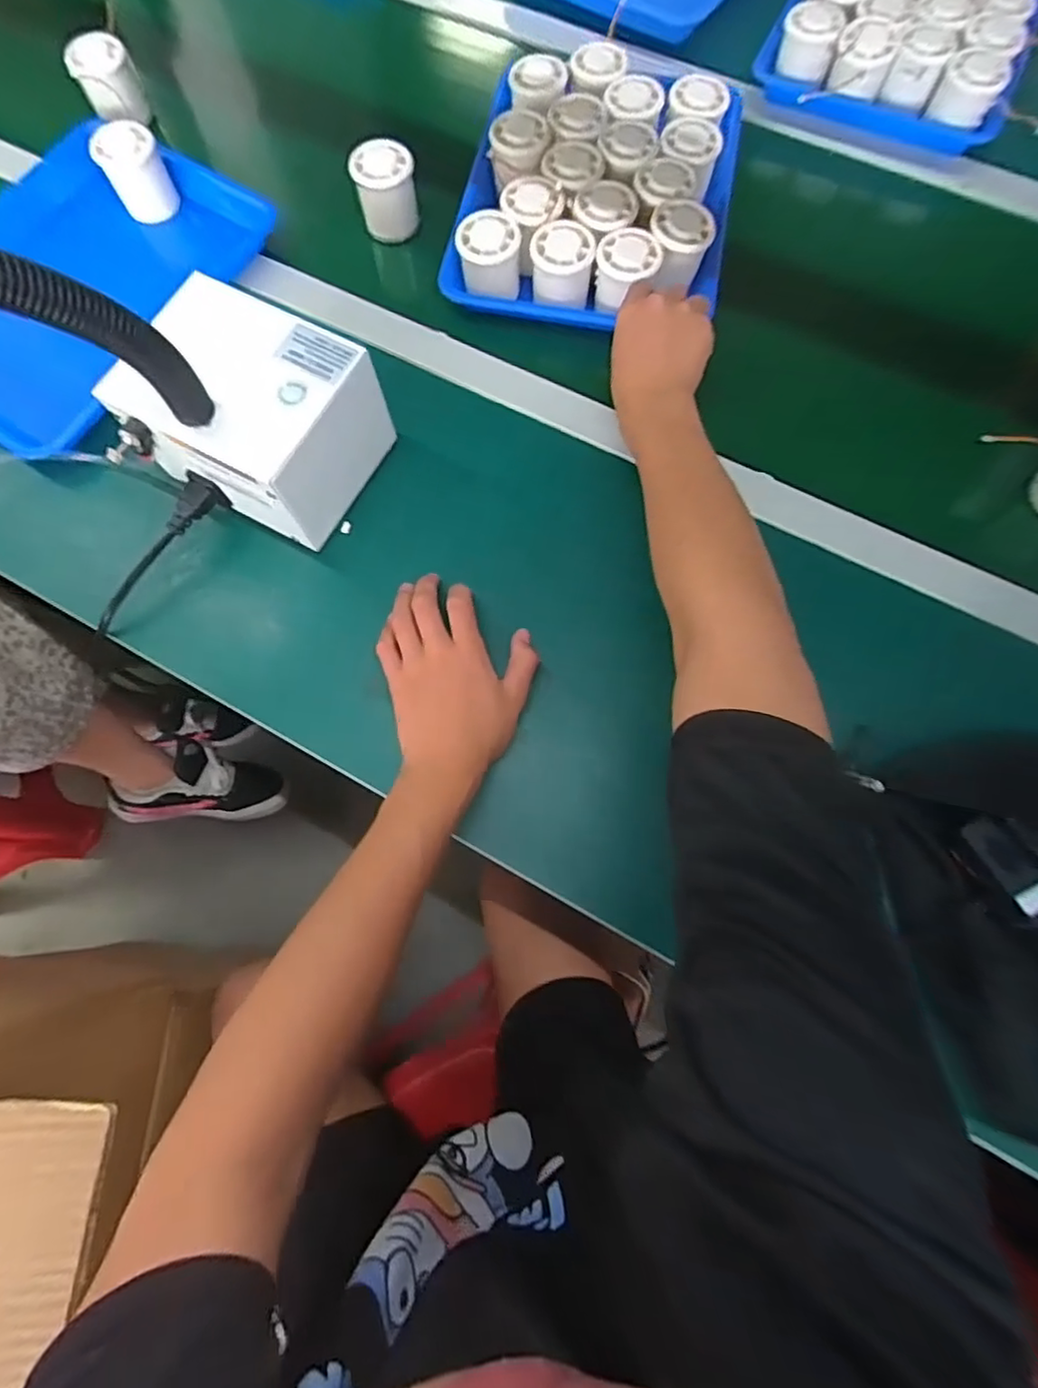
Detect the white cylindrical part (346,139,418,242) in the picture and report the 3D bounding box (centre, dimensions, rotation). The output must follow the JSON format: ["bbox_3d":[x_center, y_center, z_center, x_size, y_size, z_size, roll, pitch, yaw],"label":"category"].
[{"bbox_3d":[-0.128,-0.487,0.606,0.056,0.067,0.047,-10,74,-1],"label":"white cylindrical part"}]

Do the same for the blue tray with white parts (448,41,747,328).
[{"bbox_3d":[0.075,-0.486,0.599,0.247,0.060,0.281,10,74,4],"label":"blue tray with white parts"}]

